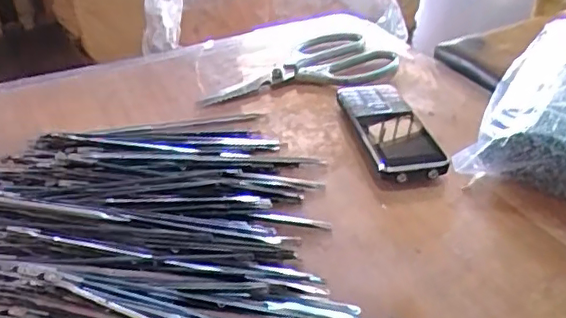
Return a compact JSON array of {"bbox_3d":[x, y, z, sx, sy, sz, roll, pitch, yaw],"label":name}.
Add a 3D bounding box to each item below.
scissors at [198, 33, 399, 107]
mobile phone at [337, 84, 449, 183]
[{"bbox_3d":[0.011,-0.089,0.550,0.187,0.011,0.093,-12,37,-18],"label":"scissors"},{"bbox_3d":[0.084,-0.024,0.460,0.055,0.017,0.125,-5,35,-8],"label":"mobile phone"}]

